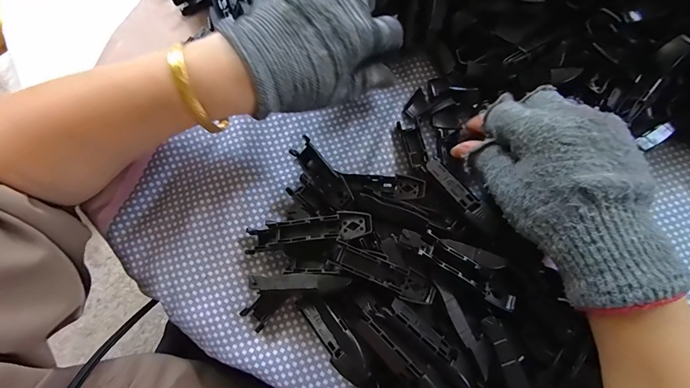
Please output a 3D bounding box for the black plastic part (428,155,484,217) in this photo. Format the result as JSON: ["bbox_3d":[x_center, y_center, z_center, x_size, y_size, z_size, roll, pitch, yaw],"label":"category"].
[{"bbox_3d":[0.076,-0.005,0.247,0.011,0.004,0.054,-34,62,-7],"label":"black plastic part"}]

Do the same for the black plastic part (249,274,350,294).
[{"bbox_3d":[-0.030,0.057,0.226,0.065,0.005,0.011,-4,75,15],"label":"black plastic part"}]

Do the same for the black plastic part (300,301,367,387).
[{"bbox_3d":[-0.006,0.089,0.221,0.019,0.013,0.057,-39,60,-8],"label":"black plastic part"}]

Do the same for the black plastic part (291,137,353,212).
[{"bbox_3d":[-0.016,-0.015,0.266,0.017,0.012,0.066,-36,59,-7],"label":"black plastic part"}]

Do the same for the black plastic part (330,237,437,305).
[{"bbox_3d":[0.024,0.049,0.219,0.067,0.009,0.016,26,77,-6],"label":"black plastic part"}]

